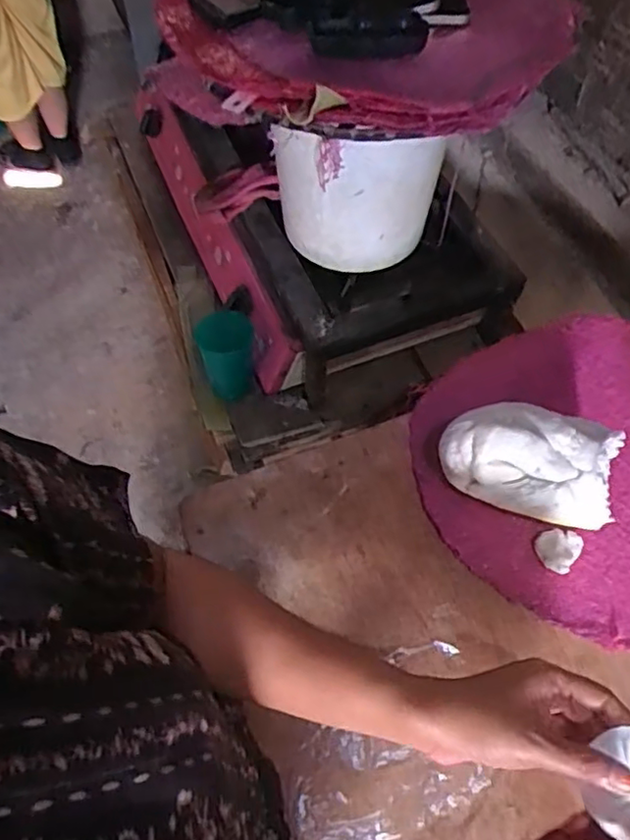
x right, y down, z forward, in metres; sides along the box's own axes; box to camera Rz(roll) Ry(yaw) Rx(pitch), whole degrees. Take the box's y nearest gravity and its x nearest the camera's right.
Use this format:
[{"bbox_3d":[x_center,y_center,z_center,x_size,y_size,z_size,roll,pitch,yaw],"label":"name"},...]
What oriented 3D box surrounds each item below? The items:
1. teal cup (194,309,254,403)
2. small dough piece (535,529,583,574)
[{"bbox_3d":[-0.121,-0.091,0.858,0.070,0.128,0.065,0,59,-1],"label":"teal cup"},{"bbox_3d":[0.219,0.114,0.559,0.035,0.024,0.041,39,66,20],"label":"small dough piece"}]

